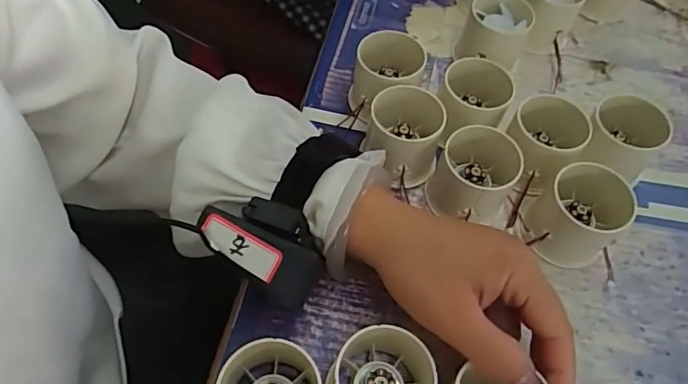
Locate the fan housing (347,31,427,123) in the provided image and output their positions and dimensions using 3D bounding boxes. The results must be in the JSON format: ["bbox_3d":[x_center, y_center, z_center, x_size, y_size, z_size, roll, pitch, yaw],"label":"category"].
[{"bbox_3d":[0.032,-0.087,0.376,0.051,0.052,0.052,5,59,0],"label":"fan housing"}]

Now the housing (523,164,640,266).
[{"bbox_3d":[0.158,0.017,0.325,0.057,0.045,0.057,37,64,17],"label":"housing"}]

